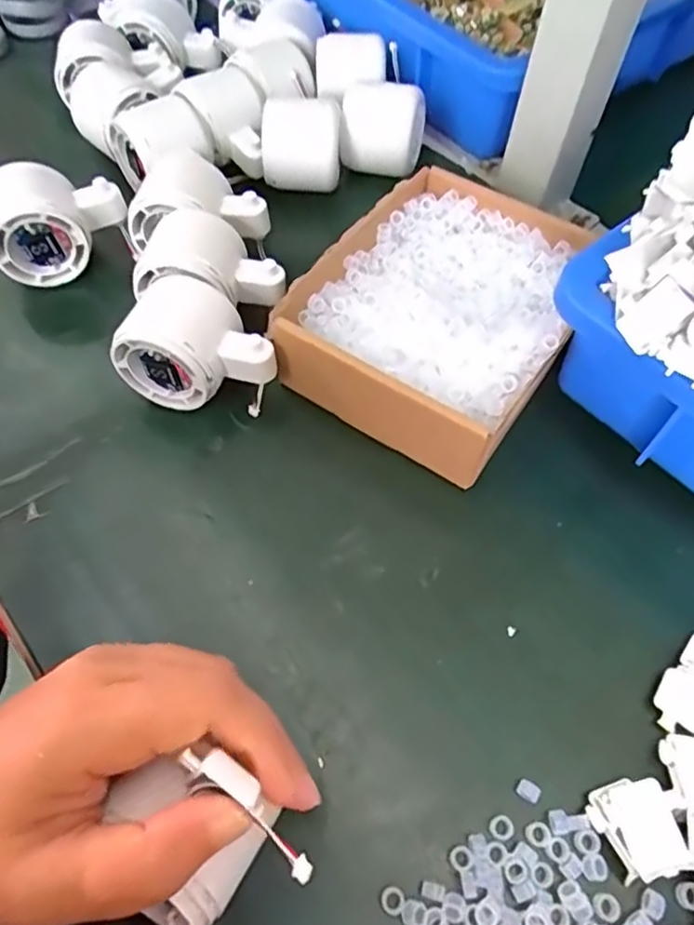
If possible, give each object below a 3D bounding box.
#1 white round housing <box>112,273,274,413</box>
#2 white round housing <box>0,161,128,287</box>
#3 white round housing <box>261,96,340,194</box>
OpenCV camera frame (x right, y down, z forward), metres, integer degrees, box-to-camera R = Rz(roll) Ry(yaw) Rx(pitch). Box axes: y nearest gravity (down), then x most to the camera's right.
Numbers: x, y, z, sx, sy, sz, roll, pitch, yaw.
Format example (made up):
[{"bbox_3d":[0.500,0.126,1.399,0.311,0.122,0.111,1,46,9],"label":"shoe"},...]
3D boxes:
[{"bbox_3d":[-0.078,-0.060,0.344,0.079,0.058,0.049,17,61,9],"label":"white round housing"},{"bbox_3d":[-0.184,-0.150,0.394,0.086,0.055,0.060,-25,63,-15],"label":"white round housing"},{"bbox_3d":[-0.032,-0.220,0.435,0.052,0.047,0.052,-4,60,-3],"label":"white round housing"}]

